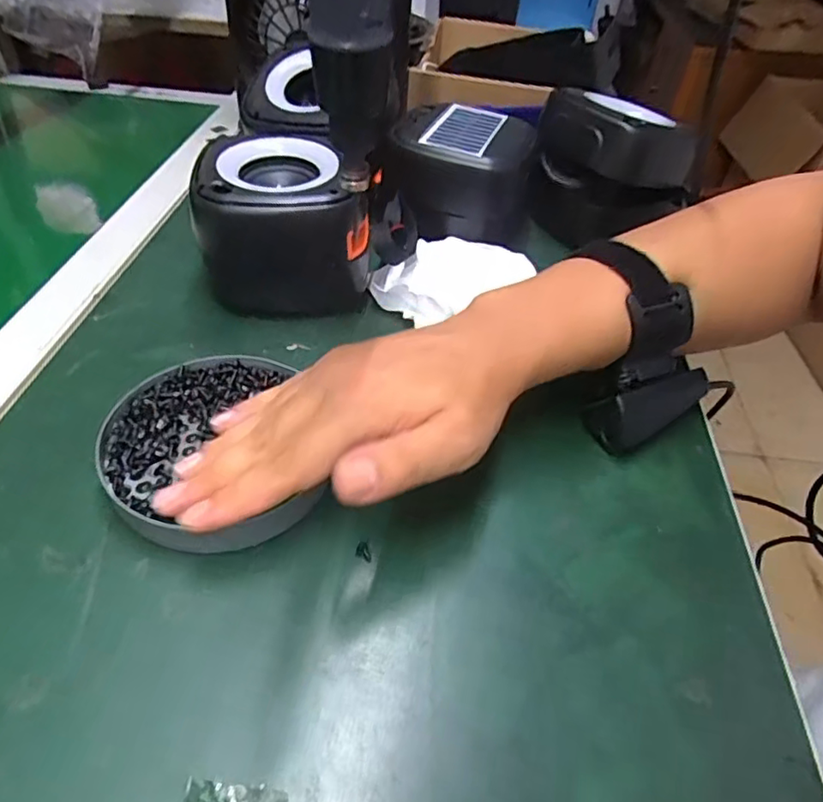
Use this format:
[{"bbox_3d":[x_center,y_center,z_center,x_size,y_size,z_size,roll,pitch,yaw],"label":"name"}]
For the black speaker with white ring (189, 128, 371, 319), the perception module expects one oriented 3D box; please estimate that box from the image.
[{"bbox_3d":[-0.088,-0.116,0.408,0.105,0.089,0.086,-7,48,-12],"label":"black speaker with white ring"}]

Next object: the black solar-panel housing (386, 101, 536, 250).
[{"bbox_3d":[0.039,-0.181,0.467,0.112,0.063,0.102,7,47,1],"label":"black solar-panel housing"}]

